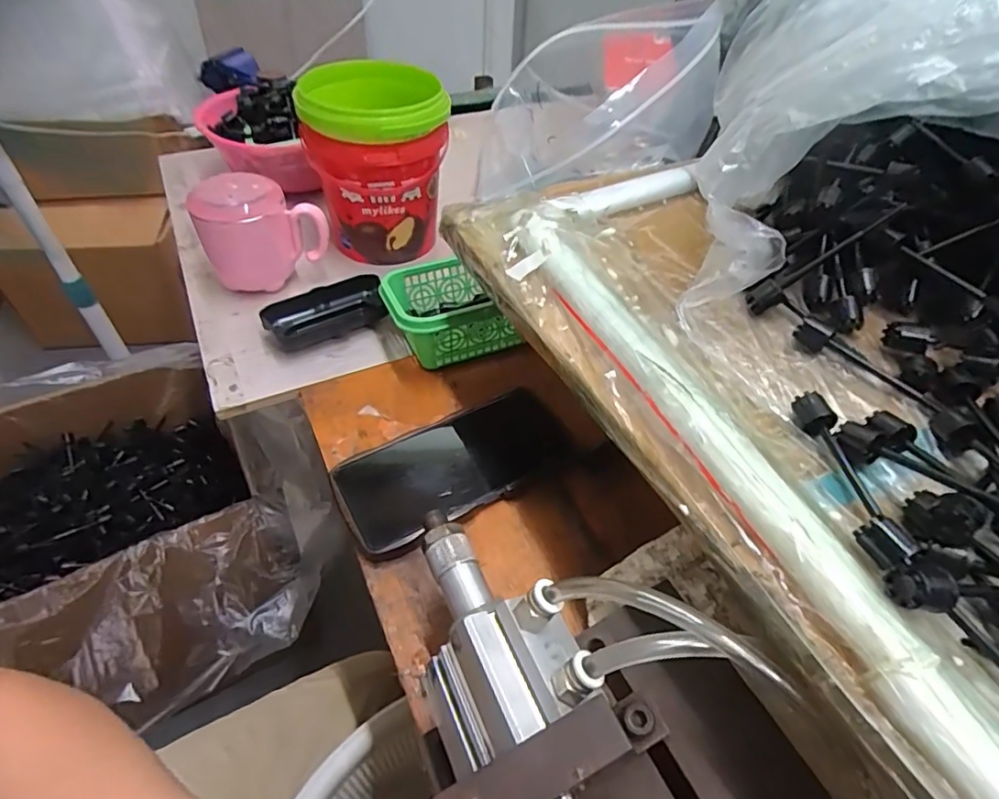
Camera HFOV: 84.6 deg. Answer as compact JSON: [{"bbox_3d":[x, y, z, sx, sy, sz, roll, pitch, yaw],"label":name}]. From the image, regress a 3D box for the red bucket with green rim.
[{"bbox_3d":[-0.122,-0.240,0.554,0.129,0.149,0.143,-8,48,-11],"label":"red bucket with green rim"}]

